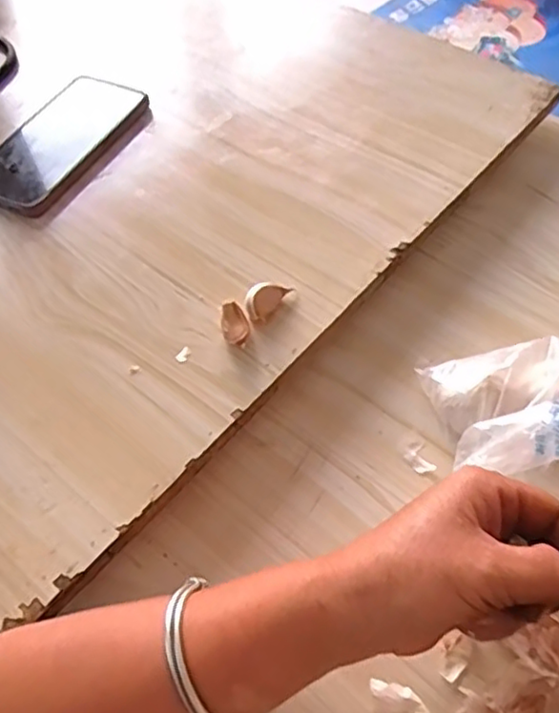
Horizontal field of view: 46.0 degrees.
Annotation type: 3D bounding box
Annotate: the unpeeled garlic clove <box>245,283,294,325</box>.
[{"bbox_3d":[-0.009,-0.038,0.437,0.018,0.015,0.036,27,61,20],"label":"unpeeled garlic clove"}]

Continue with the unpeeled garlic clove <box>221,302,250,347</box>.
[{"bbox_3d":[-0.028,-0.018,0.423,0.016,0.017,0.028,-13,56,-6],"label":"unpeeled garlic clove"}]

